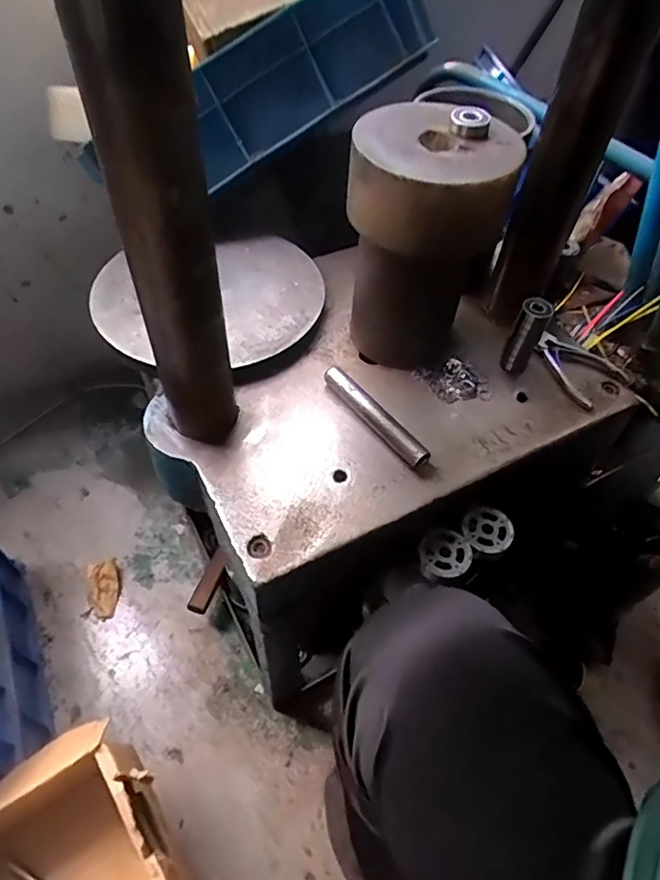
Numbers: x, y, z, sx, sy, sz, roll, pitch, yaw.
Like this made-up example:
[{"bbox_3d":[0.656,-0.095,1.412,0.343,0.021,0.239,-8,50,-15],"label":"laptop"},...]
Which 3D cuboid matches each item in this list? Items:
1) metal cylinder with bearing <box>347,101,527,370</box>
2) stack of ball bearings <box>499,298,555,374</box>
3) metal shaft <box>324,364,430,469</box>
[{"bbox_3d":[0.088,-0.187,0.552,0.142,0.224,0.138,8,52,3],"label":"metal cylinder with bearing"},{"bbox_3d":[0.206,-0.109,0.585,0.030,0.091,0.023,24,55,15],"label":"stack of ball bearings"},{"bbox_3d":[0.043,-0.024,0.560,0.021,0.020,0.143,-32,60,-24],"label":"metal shaft"}]

